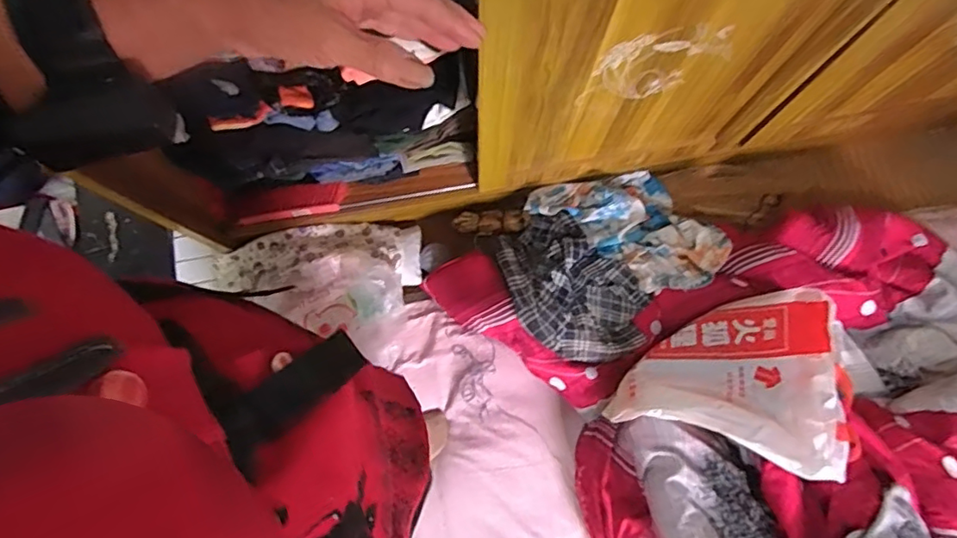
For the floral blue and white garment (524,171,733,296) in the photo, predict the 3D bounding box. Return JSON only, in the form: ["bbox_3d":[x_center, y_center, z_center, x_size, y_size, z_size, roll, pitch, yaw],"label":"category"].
[{"bbox_3d":[0.326,-0.107,1.183,0.381,0.128,0.249,40,83,7],"label":"floral blue and white garment"}]

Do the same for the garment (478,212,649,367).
[{"bbox_3d":[0.179,0.035,1.127,0.231,0.125,0.343,-33,81,-4],"label":"garment"}]

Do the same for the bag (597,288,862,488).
[{"bbox_3d":[0.453,0.171,0.982,0.365,0.100,0.316,8,52,42],"label":"bag"}]

